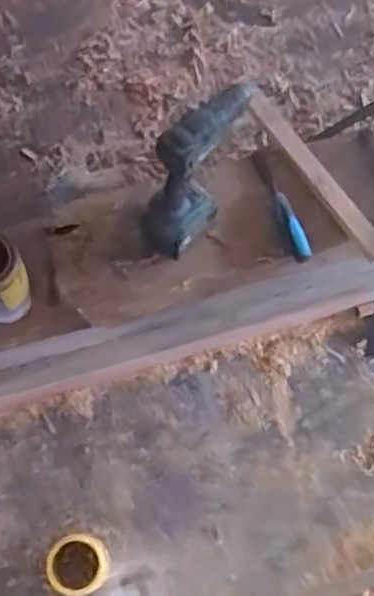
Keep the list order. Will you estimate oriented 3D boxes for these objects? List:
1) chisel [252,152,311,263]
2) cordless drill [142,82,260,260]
[{"bbox_3d":[0.155,-0.159,1.151,0.034,0.034,0.218,-14,70,-6],"label":"chisel"},{"bbox_3d":[0.014,-0.188,1.024,0.078,0.270,0.187,37,73,13],"label":"cordless drill"}]

